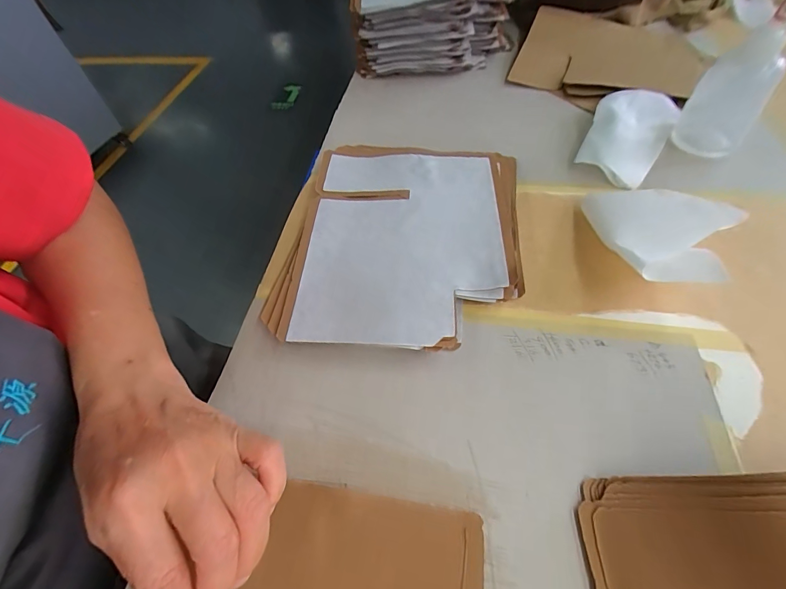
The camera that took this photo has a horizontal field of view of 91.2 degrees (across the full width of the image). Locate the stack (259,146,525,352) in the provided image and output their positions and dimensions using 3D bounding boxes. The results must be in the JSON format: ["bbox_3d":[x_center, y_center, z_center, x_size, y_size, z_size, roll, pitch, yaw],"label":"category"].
[{"bbox_3d":[0.012,-0.060,0.371,0.208,0.019,0.250,5,56,6],"label":"stack"}]

